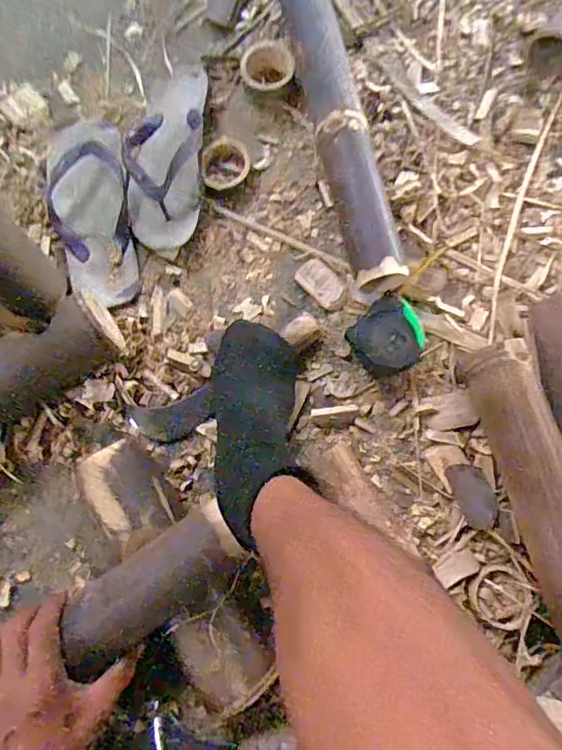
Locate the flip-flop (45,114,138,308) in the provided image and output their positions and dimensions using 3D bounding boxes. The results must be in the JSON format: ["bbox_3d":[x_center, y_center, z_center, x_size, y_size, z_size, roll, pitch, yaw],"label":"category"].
[{"bbox_3d":[-0.240,-0.215,0.592,0.105,0.044,0.261,-8,79,-1],"label":"flip-flop"}]

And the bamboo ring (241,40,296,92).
[{"bbox_3d":[-0.018,-0.401,0.624,0.064,0.017,0.073,-15,79,-2],"label":"bamboo ring"}]

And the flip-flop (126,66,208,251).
[{"bbox_3d":[-0.141,-0.276,0.603,0.085,0.037,0.238,1,79,1],"label":"flip-flop"}]

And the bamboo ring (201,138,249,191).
[{"bbox_3d":[-0.069,-0.262,0.601,0.058,0.019,0.066,-10,79,-1],"label":"bamboo ring"}]

